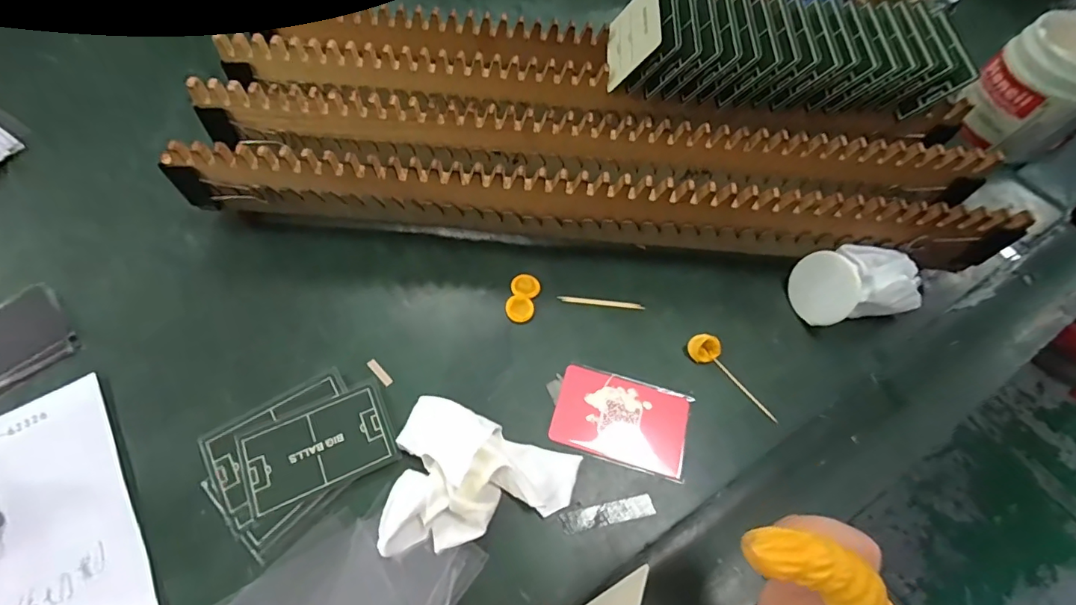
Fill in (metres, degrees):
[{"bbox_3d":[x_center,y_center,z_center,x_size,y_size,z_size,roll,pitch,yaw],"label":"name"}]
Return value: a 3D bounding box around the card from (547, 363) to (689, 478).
[{"bbox_3d":[0.055,0.077,0.324,0.086,0.004,0.054,16,61,6],"label":"card"}]

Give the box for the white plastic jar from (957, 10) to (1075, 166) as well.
[{"bbox_3d":[0.467,-0.198,0.455,0.077,0.103,0.084,-16,63,-12],"label":"white plastic jar"}]

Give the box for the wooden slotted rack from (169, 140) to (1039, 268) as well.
[{"bbox_3d":[0.038,-0.078,0.363,0.569,0.080,0.065,5,61,-1],"label":"wooden slotted rack"}]

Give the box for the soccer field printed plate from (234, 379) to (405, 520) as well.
[{"bbox_3d":[-0.135,0.088,0.302,0.086,0.005,0.055,-21,64,-14],"label":"soccer field printed plate"}]

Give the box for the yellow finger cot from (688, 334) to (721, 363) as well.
[{"bbox_3d":[0.117,0.032,0.344,0.021,0.014,0.016,39,66,17],"label":"yellow finger cot"}]

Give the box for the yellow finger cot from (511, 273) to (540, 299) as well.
[{"bbox_3d":[-0.009,-0.013,0.366,0.021,0.004,0.020,1,61,-3],"label":"yellow finger cot"}]

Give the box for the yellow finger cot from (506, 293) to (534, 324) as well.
[{"bbox_3d":[-0.013,0.005,0.356,0.020,0.005,0.021,1,61,-3],"label":"yellow finger cot"}]

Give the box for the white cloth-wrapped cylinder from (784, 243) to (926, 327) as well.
[{"bbox_3d":[0.232,-0.011,0.358,0.077,0.048,0.048,-3,61,-5],"label":"white cloth-wrapped cylinder"}]

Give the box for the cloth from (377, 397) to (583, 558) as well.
[{"bbox_3d":[-0.032,0.103,0.287,0.107,0.029,0.082,7,61,0],"label":"cloth"}]

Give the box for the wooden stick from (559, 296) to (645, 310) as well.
[{"bbox_3d":[0.047,-0.001,0.363,0.063,0.004,0.005,7,61,1],"label":"wooden stick"}]

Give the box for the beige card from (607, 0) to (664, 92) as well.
[{"bbox_3d":[0.073,-0.209,0.379,0.004,0.053,0.077,21,59,-33],"label":"beige card"}]

